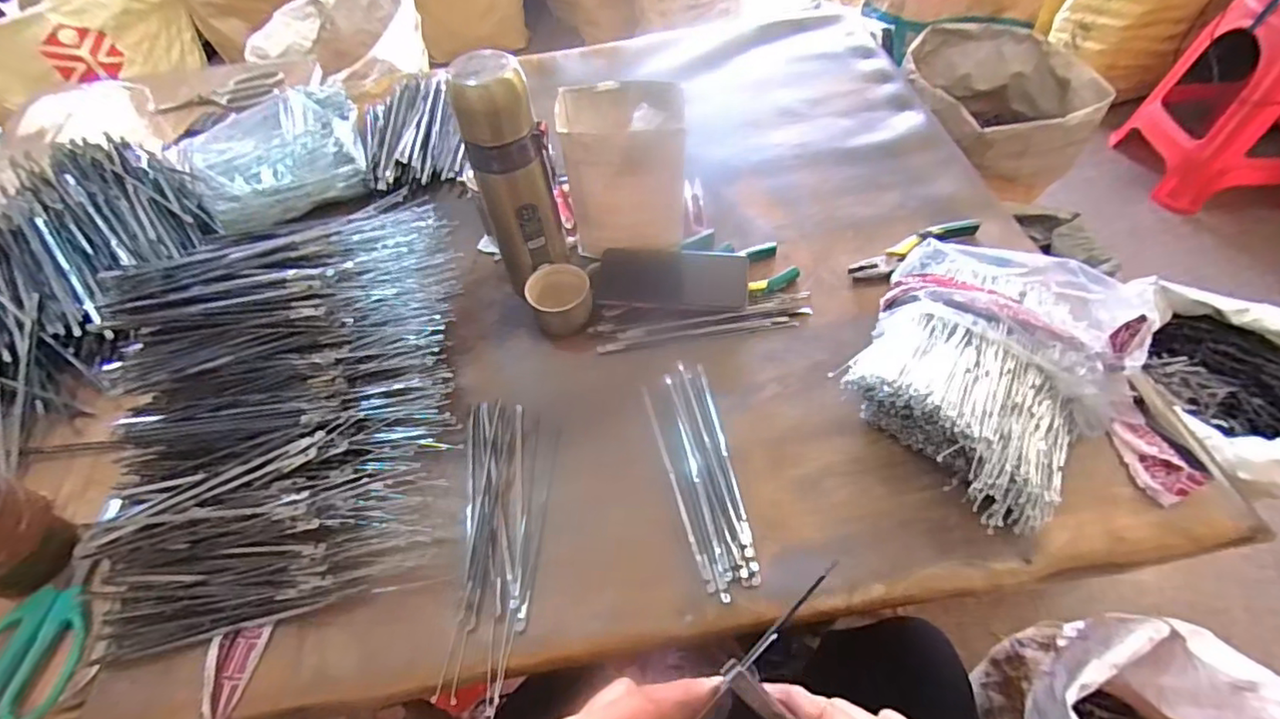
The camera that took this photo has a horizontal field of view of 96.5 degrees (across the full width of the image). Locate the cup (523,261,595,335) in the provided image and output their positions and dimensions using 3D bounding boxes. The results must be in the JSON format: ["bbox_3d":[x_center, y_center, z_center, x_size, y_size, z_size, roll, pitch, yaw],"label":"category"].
[{"bbox_3d":[-0.077,-0.056,0.564,0.060,0.048,0.058,-3,53,3],"label":"cup"}]

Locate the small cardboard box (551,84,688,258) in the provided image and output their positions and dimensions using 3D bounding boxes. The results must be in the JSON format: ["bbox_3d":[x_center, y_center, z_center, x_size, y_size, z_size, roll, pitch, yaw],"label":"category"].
[{"bbox_3d":[-0.014,-0.191,0.599,0.115,0.152,0.101,-6,53,1],"label":"small cardboard box"}]

